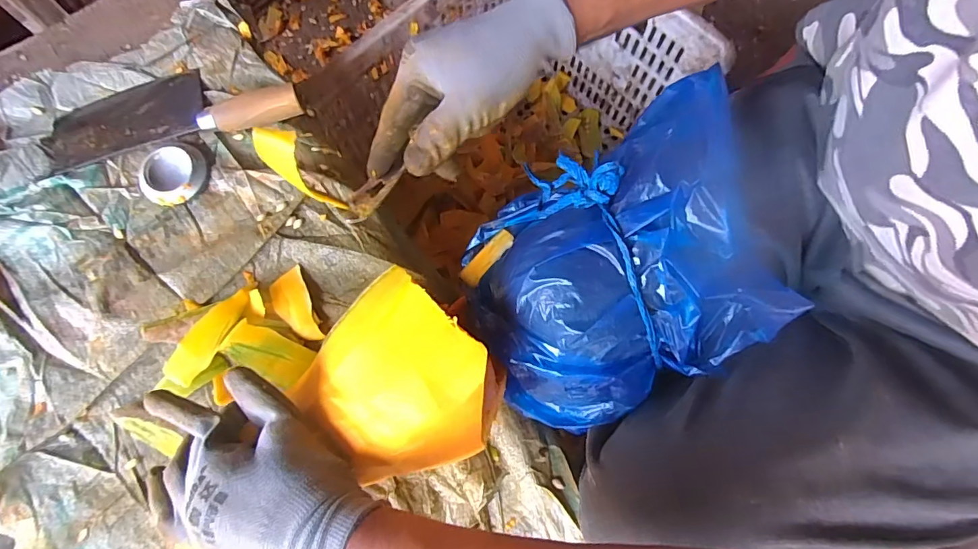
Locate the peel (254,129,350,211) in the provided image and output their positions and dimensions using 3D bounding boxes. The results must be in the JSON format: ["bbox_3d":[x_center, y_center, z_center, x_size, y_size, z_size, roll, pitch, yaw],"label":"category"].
[{"bbox_3d":[-0.119,-0.063,0.305,0.027,0.076,0.020,37,77,31],"label":"peel"}]

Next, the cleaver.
[{"bbox_3d":[-0.324,-0.173,0.477,0.253,0.035,0.086,-14,76,-5],"label":"cleaver"}]

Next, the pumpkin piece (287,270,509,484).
[{"bbox_3d":[-0.062,0.076,0.314,0.125,0.046,0.117,44,79,9],"label":"pumpkin piece"}]

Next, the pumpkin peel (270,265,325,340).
[{"bbox_3d":[-0.180,0.030,0.438,0.033,0.009,0.073,-25,77,-7],"label":"pumpkin peel"}]

